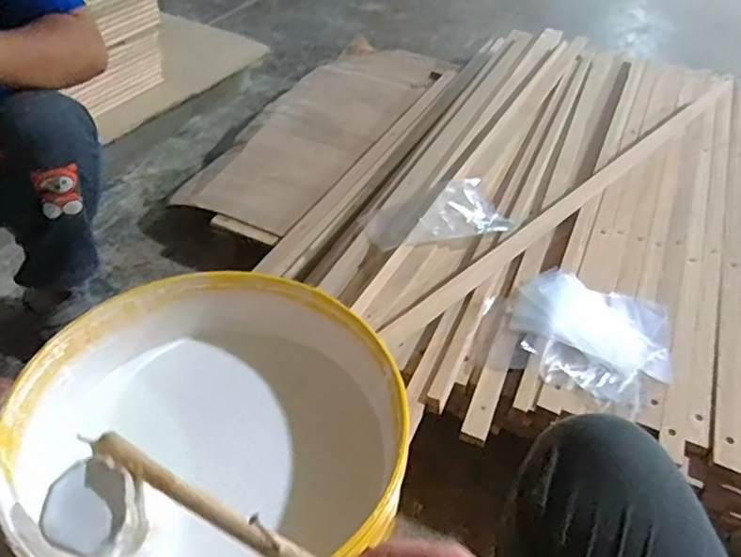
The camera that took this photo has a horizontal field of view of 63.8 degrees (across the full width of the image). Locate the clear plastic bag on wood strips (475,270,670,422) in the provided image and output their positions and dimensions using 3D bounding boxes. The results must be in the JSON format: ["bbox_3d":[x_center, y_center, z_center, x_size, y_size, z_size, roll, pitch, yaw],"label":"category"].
[{"bbox_3d":[0.277,0.069,0.794,0.240,0.039,0.216,18,44,13],"label":"clear plastic bag on wood strips"}]

